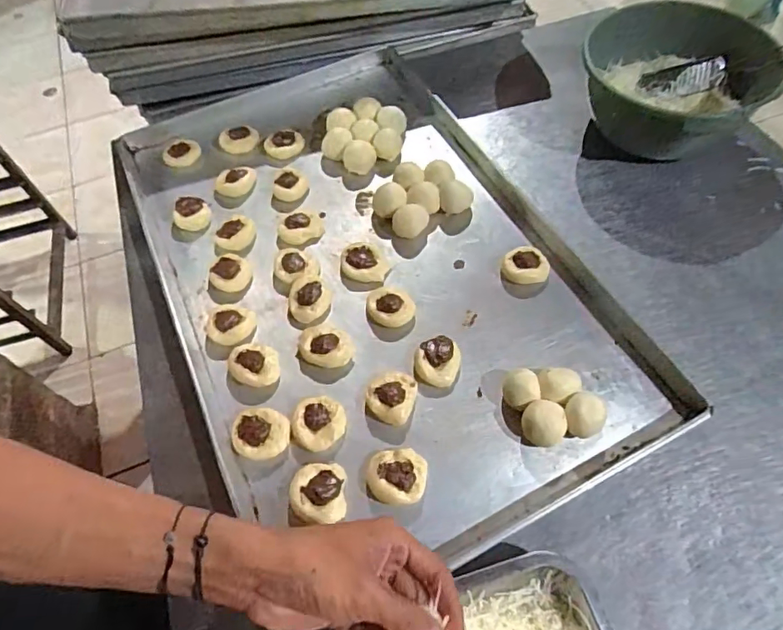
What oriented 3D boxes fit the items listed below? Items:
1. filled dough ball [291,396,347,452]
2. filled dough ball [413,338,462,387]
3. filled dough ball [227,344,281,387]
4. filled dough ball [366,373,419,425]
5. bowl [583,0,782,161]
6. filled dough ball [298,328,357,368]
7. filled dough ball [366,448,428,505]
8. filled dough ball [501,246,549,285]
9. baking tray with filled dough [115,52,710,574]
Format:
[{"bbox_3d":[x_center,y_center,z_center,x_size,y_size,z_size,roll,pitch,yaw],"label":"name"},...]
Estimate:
[{"bbox_3d":[-0.076,0.112,0.532,0.056,0.020,0.054,-1,57,2],"label":"filled dough ball"},{"bbox_3d":[0.050,0.050,0.562,0.047,0.024,0.054,9,58,8],"label":"filled dough ball"},{"bbox_3d":[-0.151,0.055,0.570,0.053,0.020,0.053,-1,57,2],"label":"filled dough ball"},{"bbox_3d":[0.000,0.084,0.541,0.049,0.023,0.056,15,59,12],"label":"filled dough ball"},{"bbox_3d":[0.399,-0.331,0.740,0.228,0.123,0.274,38,63,20],"label":"bowl"},{"bbox_3d":[-0.072,0.034,0.580,0.062,0.020,0.048,8,58,8],"label":"filled dough ball"},{"bbox_3d":[0.005,0.154,0.494,0.056,0.022,0.053,-1,57,2],"label":"filled dough ball"},{"bbox_3d":[0.167,-0.061,0.634,0.051,0.023,0.060,27,62,18],"label":"filled dough ball"},{"bbox_3d":[-0.050,-0.094,0.657,0.459,0.036,0.750,-24,59,-13],"label":"baking tray with filled dough"}]

